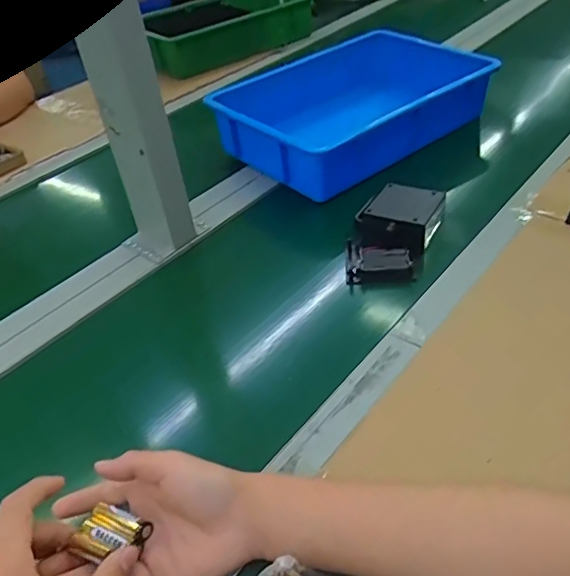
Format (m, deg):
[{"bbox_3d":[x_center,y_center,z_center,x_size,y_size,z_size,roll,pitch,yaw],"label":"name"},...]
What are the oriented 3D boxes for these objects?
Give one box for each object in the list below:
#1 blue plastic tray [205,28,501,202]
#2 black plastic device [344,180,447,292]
[{"bbox_3d":[0.124,-0.288,0.907,0.395,0.092,0.282,-33,46,-27],"label":"blue plastic tray"},{"bbox_3d":[0.130,-0.070,0.689,0.094,0.048,0.159,14,45,24],"label":"black plastic device"}]

